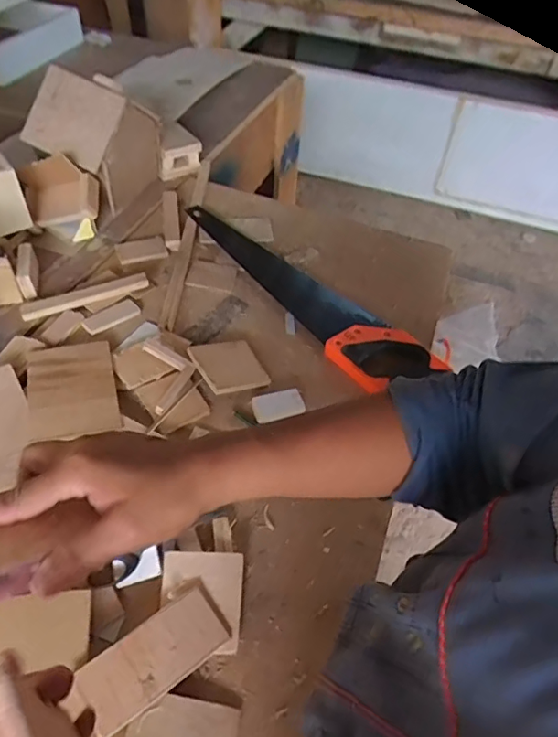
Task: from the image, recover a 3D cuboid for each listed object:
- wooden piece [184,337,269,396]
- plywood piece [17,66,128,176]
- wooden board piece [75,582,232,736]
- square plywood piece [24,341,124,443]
[{"bbox_3d":[-0.064,-0.003,0.681,0.086,0.014,0.079,-7,57,-32],"label":"wooden piece"},{"bbox_3d":[-0.328,-0.399,0.829,0.152,0.125,0.012,27,9,12],"label":"plywood piece"},{"bbox_3d":[-0.107,0.250,0.454,0.124,0.004,0.056,-28,68,-30],"label":"wooden board piece"},{"bbox_3d":[-0.254,0.023,0.639,0.098,0.005,0.149,-9,47,-19],"label":"square plywood piece"}]

